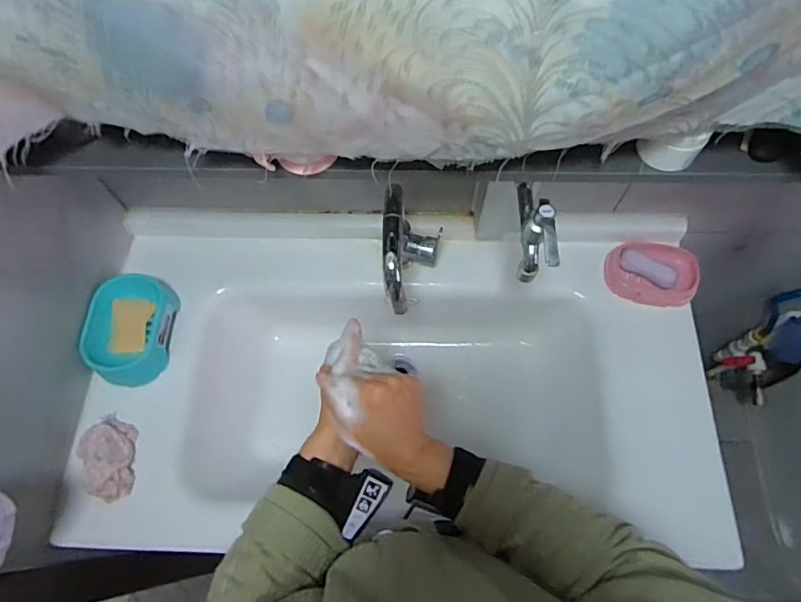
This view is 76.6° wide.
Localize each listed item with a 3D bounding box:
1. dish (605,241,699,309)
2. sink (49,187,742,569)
[{"bbox_3d":[0.396,-0.045,0.803,0.137,0.028,0.107,14,68,8],"label":"dish"},{"bbox_3d":[-0.012,0.122,0.794,0.885,0.215,0.476,1,67,2],"label":"sink"}]

